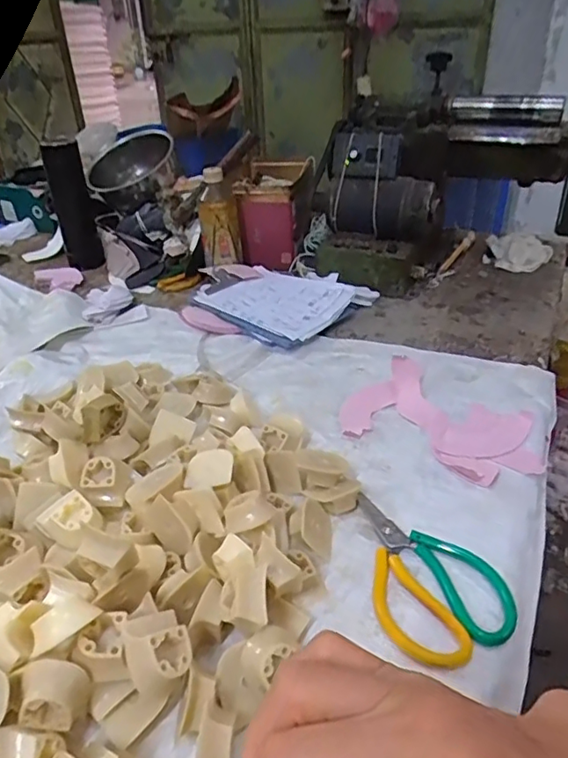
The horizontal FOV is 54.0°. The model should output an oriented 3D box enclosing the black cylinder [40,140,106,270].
[{"bbox_3d":[-0.382,-0.313,1.011,0.065,0.219,0.052,-14,35,-17],"label":"black cylinder"}]

